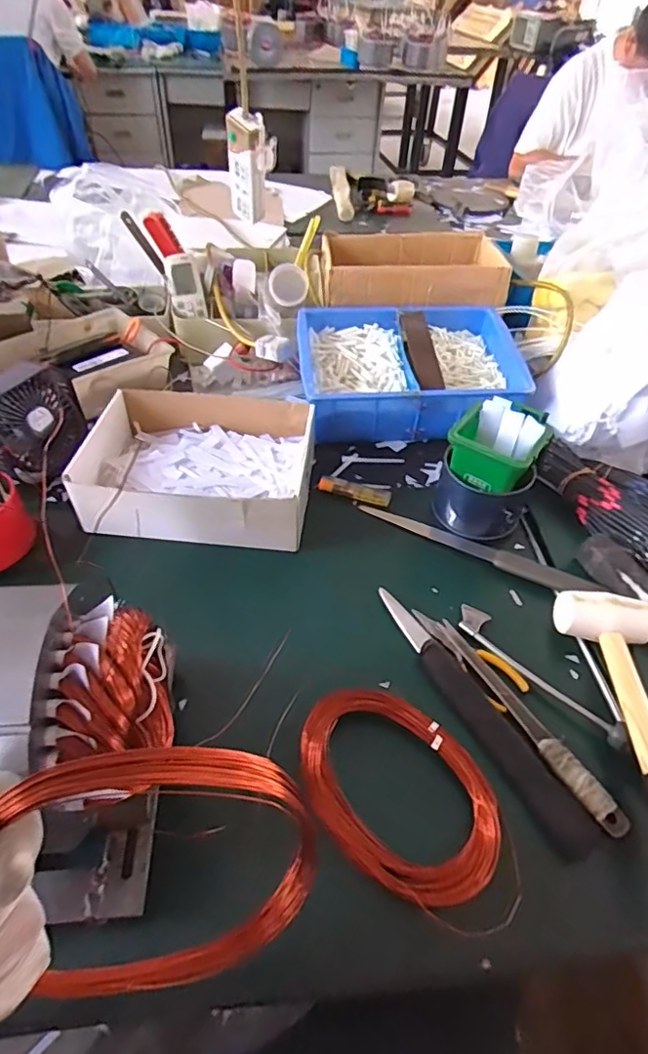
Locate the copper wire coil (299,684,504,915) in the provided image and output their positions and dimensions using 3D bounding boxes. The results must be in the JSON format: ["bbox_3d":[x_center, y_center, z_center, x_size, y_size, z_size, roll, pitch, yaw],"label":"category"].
[{"bbox_3d":[0.055,0.196,0.422,0.121,0.022,0.167,-35,57,-30],"label":"copper wire coil"}]

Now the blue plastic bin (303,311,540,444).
[{"bbox_3d":[0.113,-0.217,0.770,0.297,0.099,0.217,-5,48,-8],"label":"blue plastic bin"}]

